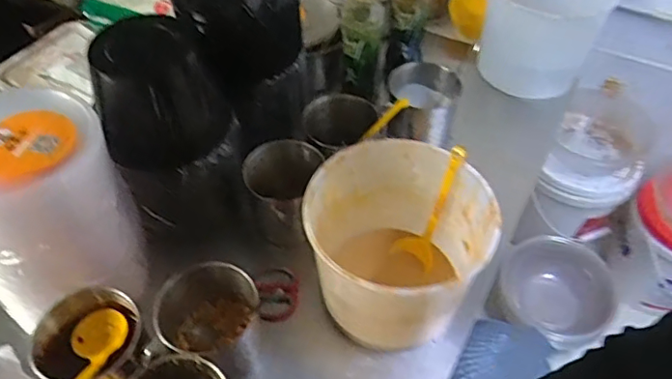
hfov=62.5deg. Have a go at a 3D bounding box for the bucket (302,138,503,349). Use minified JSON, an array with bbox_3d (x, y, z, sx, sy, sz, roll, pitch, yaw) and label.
[{"bbox_3d":[0.069,0.080,0.670,0.197,0.200,0.197,-1,49,1],"label":"bucket"}]

